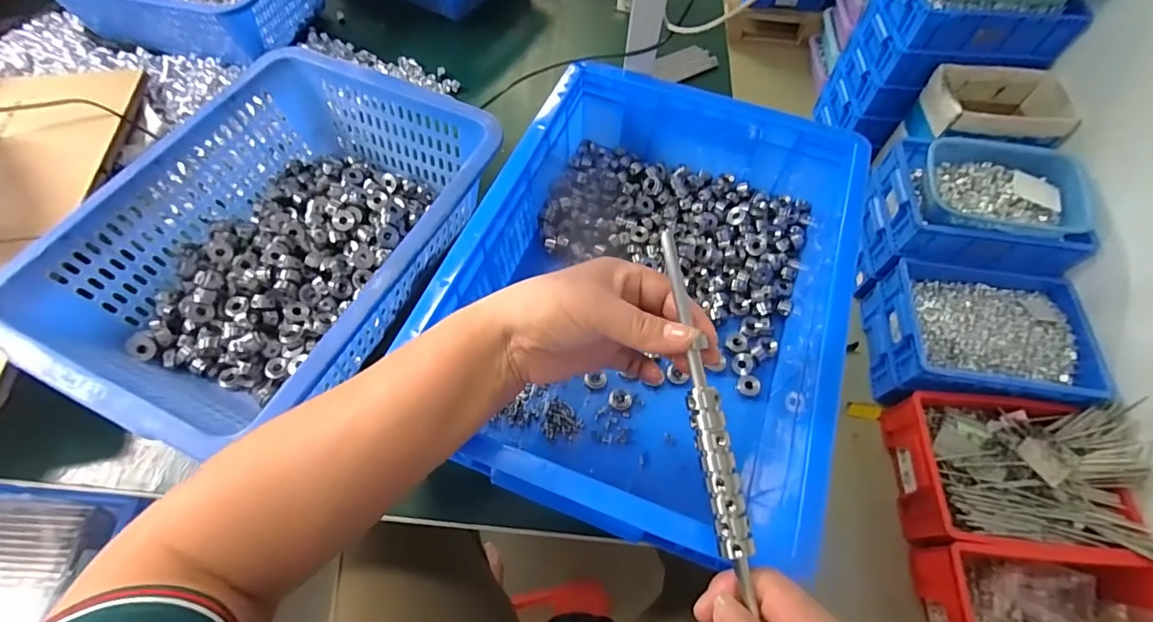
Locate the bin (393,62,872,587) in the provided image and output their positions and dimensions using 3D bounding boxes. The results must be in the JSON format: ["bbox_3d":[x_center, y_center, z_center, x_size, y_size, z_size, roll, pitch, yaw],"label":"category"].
[{"bbox_3d":[0.070,-0.039,0.449,0.302,0.105,0.401,20,62,8],"label":"bin"}]

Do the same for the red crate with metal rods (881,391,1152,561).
[{"bbox_3d":[0.977,0.359,1.092,0.467,0.163,0.337,8,61,2],"label":"red crate with metal rods"}]

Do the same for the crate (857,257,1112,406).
[{"bbox_3d":[1.007,0.072,1.243,0.468,0.170,0.341,5,61,0],"label":"crate"}]

